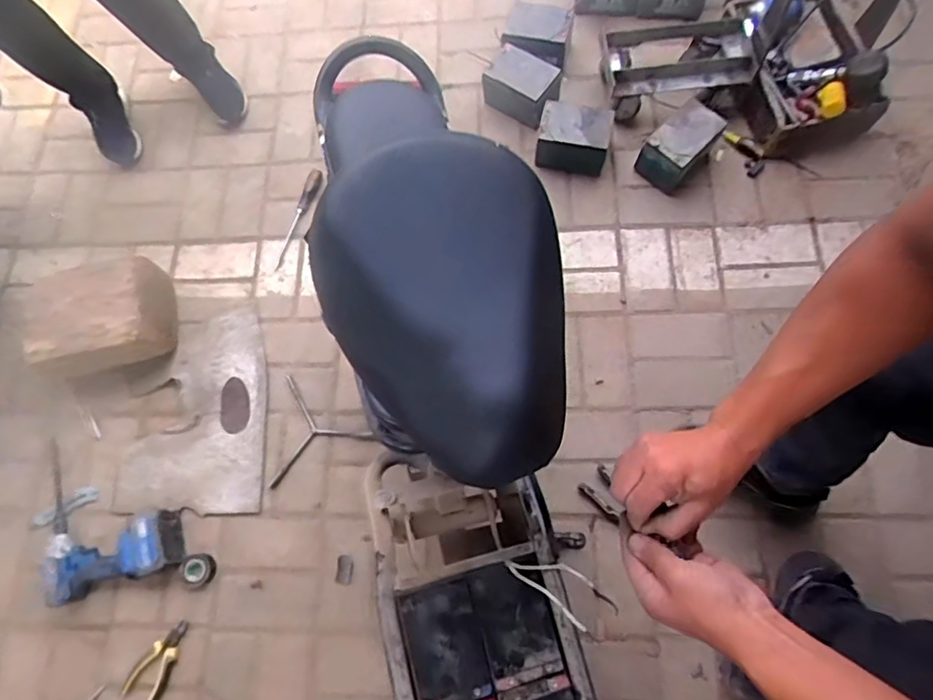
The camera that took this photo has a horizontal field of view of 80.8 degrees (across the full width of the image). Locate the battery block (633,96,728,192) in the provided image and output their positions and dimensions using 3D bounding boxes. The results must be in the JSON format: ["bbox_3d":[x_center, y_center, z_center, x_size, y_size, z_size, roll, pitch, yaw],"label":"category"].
[{"bbox_3d":[0.452,-0.433,1.156,0.100,0.108,0.158,41,81,14],"label":"battery block"}]

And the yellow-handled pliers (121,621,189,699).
[{"bbox_3d":[-0.556,0.558,0.983,0.060,0.012,0.151,23,75,11],"label":"yellow-handled pliers"}]

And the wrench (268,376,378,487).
[{"bbox_3d":[-0.273,0.161,1.070,0.190,0.011,0.212,1,72,4],"label":"wrench"}]

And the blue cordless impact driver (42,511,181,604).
[{"bbox_3d":[-0.656,0.384,1.014,0.242,0.076,0.121,-14,72,-1],"label":"blue cordless impact driver"}]

